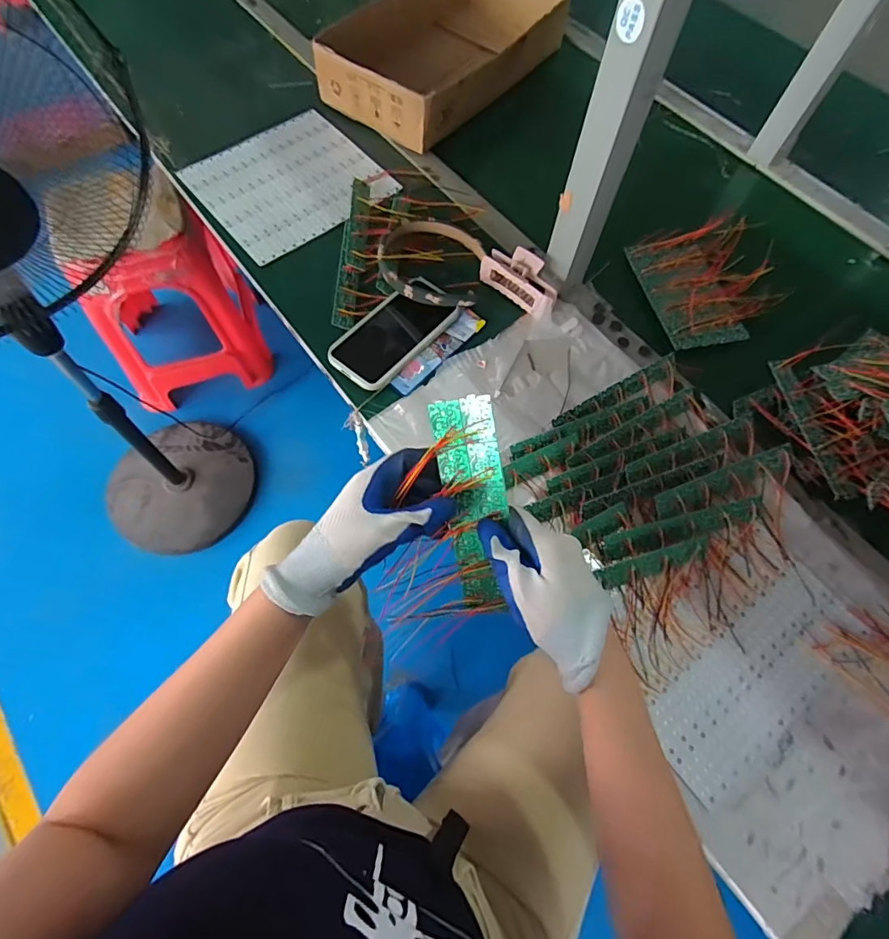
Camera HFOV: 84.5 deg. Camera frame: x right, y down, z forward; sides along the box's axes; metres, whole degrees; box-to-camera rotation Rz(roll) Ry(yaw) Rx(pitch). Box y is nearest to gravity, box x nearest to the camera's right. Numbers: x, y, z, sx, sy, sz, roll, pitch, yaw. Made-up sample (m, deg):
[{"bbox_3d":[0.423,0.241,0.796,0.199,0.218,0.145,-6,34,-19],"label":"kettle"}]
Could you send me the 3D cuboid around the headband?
[{"bbox_3d":[-0.016,-0.262,0.626,0.128,0.039,0.137,1,67,-1],"label":"headband"}]

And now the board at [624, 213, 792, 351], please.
[{"bbox_3d":[0.349,-0.247,0.638,0.172,0.029,0.181,-11,68,-6],"label":"board"}]

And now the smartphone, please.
[{"bbox_3d":[-0.065,-0.163,0.593,0.085,0.016,0.154,36,71,13],"label":"smartphone"}]

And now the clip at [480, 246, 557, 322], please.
[{"bbox_3d":[0.096,-0.237,0.614,0.043,0.047,0.107,-41,74,-16],"label":"clip"}]

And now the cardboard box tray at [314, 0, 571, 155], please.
[{"bbox_3d":[0.009,-0.674,0.780,0.215,0.078,0.404,36,71,13],"label":"cardboard box tray"}]

